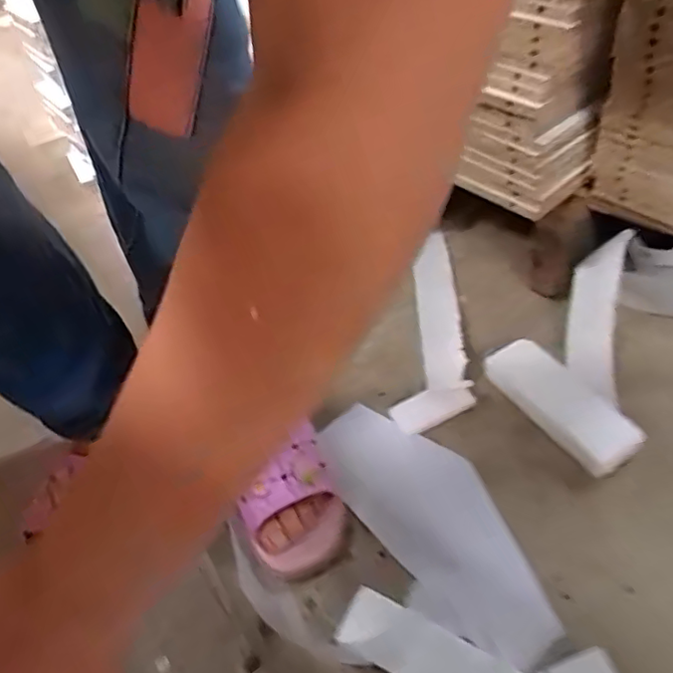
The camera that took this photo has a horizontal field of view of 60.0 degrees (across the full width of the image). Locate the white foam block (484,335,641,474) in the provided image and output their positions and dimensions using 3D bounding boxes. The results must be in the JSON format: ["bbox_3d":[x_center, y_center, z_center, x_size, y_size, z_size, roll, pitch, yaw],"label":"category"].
[{"bbox_3d":[0.241,0.069,0.632,0.067,0.029,0.176,-30,52,-19],"label":"white foam block"}]

